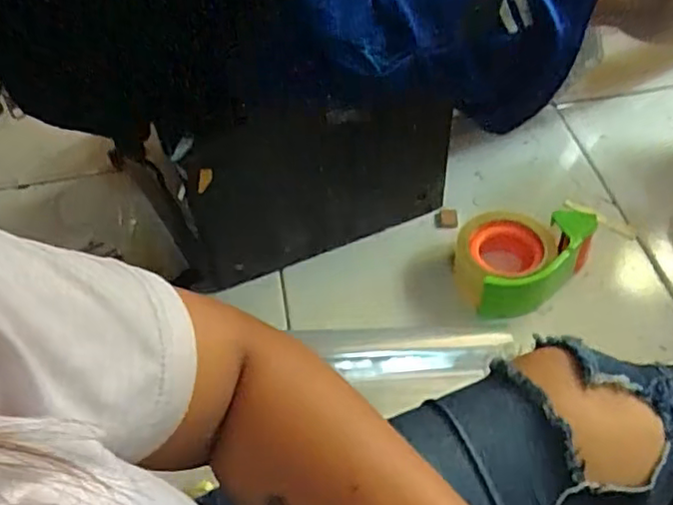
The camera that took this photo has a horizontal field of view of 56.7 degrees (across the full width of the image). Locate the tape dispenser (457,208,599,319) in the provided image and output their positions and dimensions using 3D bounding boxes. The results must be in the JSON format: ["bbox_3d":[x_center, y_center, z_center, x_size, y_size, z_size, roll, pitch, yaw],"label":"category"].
[{"bbox_3d":[0.197,0.009,0.652,0.145,0.054,0.108,3,53,6],"label":"tape dispenser"}]

